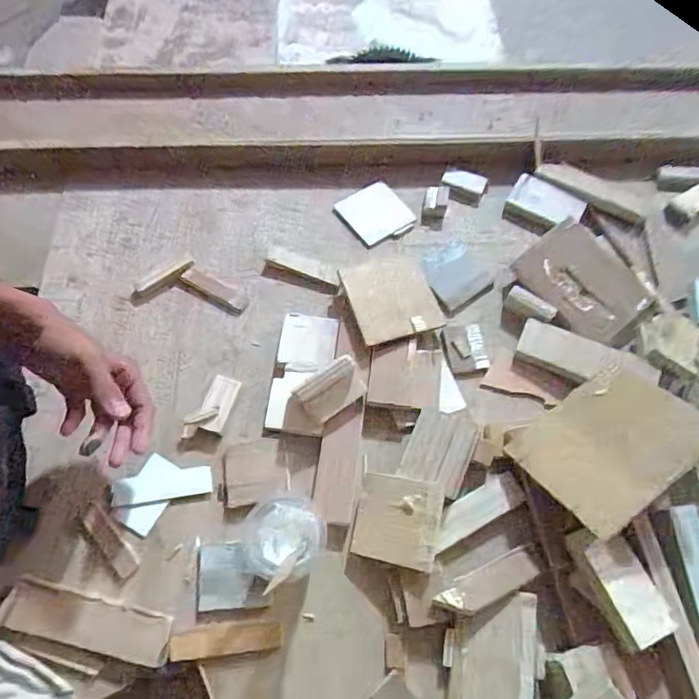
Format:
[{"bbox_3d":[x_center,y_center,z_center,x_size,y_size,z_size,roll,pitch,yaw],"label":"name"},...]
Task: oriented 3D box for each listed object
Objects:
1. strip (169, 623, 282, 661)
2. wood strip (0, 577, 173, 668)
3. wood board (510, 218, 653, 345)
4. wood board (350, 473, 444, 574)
[{"bbox_3d":[-0.114,0.270,0.475,0.100,0.006,0.026,-6,64,-2],"label":"strip"},{"bbox_3d":[-0.248,0.254,0.478,0.157,0.016,0.044,11,65,6],"label":"wood strip"},{"bbox_3d":[0.283,-0.082,0.622,0.102,0.021,0.140,-40,79,-4],"label":"wood board"},{"bbox_3d":[0.047,0.168,0.501,0.081,0.005,0.079,4,71,23],"label":"wood board"}]

